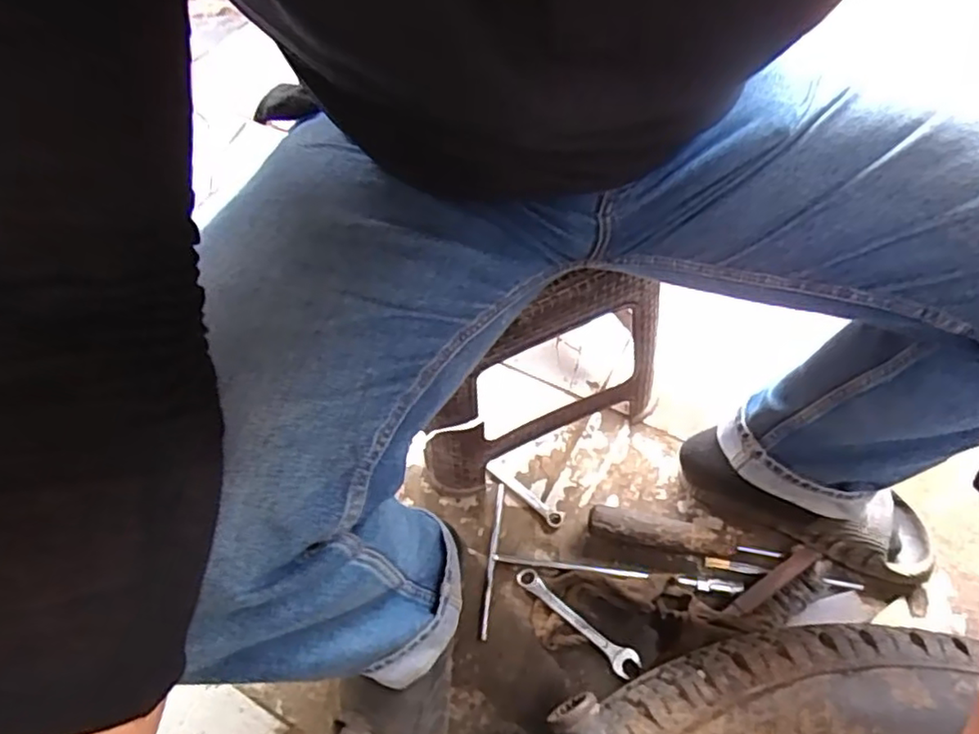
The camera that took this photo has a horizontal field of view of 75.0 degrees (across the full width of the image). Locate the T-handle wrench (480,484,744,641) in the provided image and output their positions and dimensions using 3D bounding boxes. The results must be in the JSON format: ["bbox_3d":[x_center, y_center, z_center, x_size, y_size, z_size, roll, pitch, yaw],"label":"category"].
[{"bbox_3d":[0.141,0.232,0.747,0.288,0.033,0.182,4,55,6],"label":"T-handle wrench"}]

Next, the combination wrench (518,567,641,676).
[{"bbox_3d":[0.096,0.285,0.721,0.161,0.009,0.030,34,63,24],"label":"combination wrench"}]

